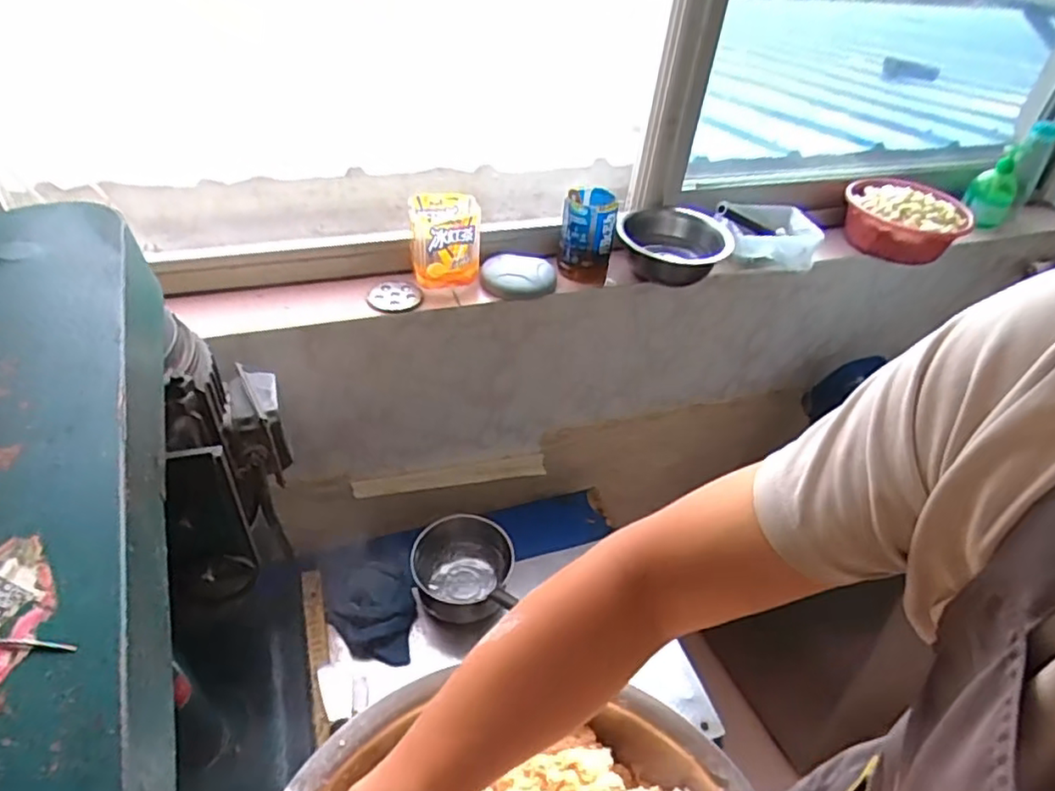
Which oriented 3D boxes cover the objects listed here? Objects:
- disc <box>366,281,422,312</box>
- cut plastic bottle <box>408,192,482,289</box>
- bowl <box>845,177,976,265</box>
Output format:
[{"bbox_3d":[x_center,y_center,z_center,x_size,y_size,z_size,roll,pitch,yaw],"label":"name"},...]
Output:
[{"bbox_3d":[-0.203,-0.154,0.981,0.074,0.009,0.082,19,42,15],"label":"disc"},{"bbox_3d":[-0.128,-0.245,0.988,0.105,0.112,0.106,-3,41,-11],"label":"cut plastic bottle"},{"bbox_3d":[0.730,-0.335,1.246,0.223,0.117,0.211,25,44,21],"label":"bowl"}]

